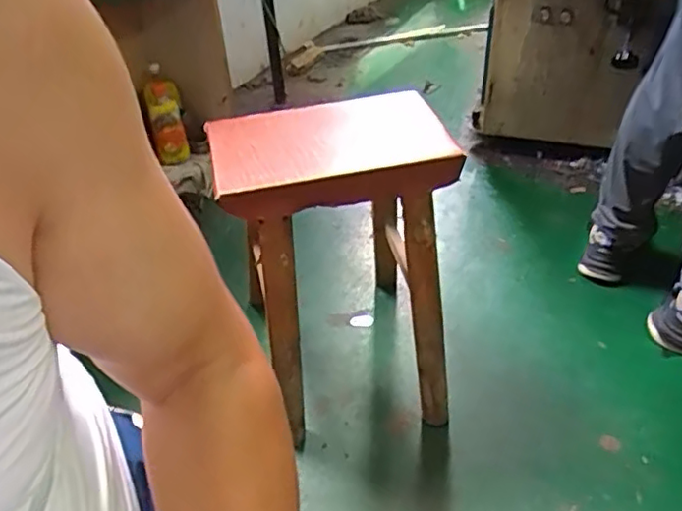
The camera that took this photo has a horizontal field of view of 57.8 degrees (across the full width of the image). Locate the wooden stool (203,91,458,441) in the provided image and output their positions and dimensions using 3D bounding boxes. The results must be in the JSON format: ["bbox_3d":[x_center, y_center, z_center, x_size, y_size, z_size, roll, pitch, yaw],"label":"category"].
[{"bbox_3d":[0.001,0.008,1.137,0.361,0.519,0.415,-7,40,-3],"label":"wooden stool"}]

